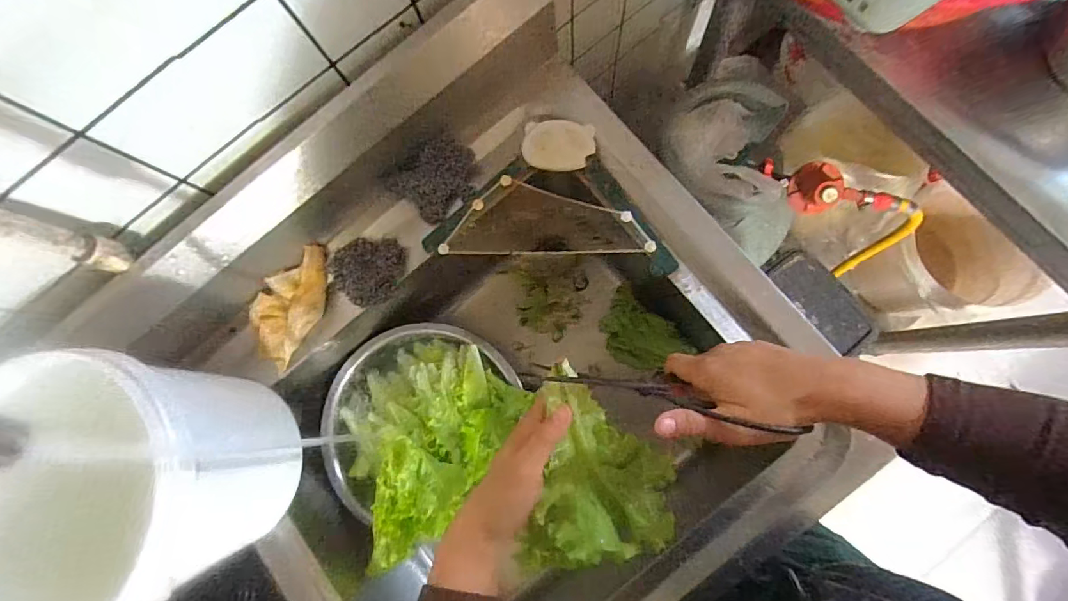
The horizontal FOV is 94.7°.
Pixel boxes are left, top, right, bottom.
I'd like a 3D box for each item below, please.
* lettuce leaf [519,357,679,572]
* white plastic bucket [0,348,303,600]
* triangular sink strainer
[{"bbox_3d":[0.059,0.137,0.397,0.118,0.025,0.150,11,86,-14],"label":"lettuce leaf"},{"bbox_3d":[-0.372,0.166,0.468,0.234,0.189,0.217,-21,81,3],"label":"white plastic bucket"},{"bbox_3d":[0.023,-0.118,0.596,0.280,0.092,0.159,5,83,7],"label":"triangular sink strainer"}]

